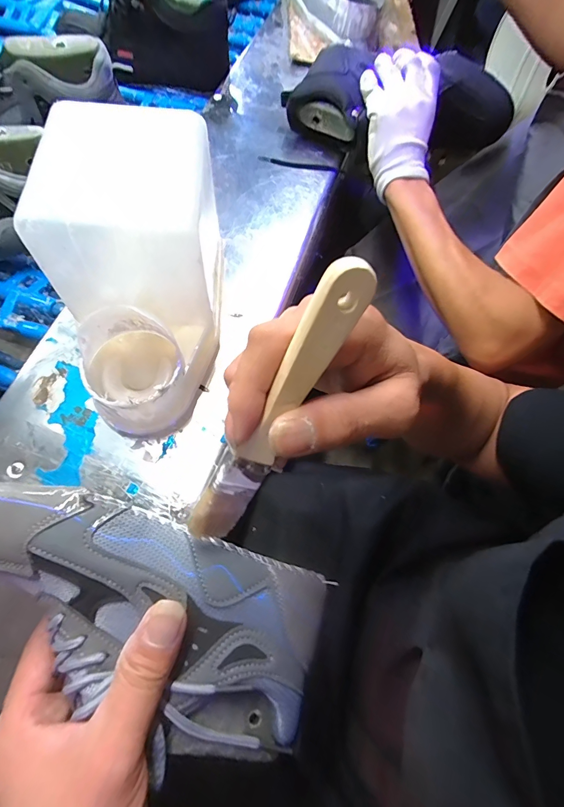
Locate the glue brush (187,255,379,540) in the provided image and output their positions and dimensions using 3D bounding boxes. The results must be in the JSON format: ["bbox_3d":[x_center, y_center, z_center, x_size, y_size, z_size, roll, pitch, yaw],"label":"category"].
[{"bbox_3d":[-0.004,0.010,0.175,0.026,0.159,0.005,20,28,-22],"label":"glue brush"}]

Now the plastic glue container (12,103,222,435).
[{"bbox_3d":[-0.132,-0.113,0.347,0.124,0.164,0.243,2,67,-6],"label":"plastic glue container"}]

